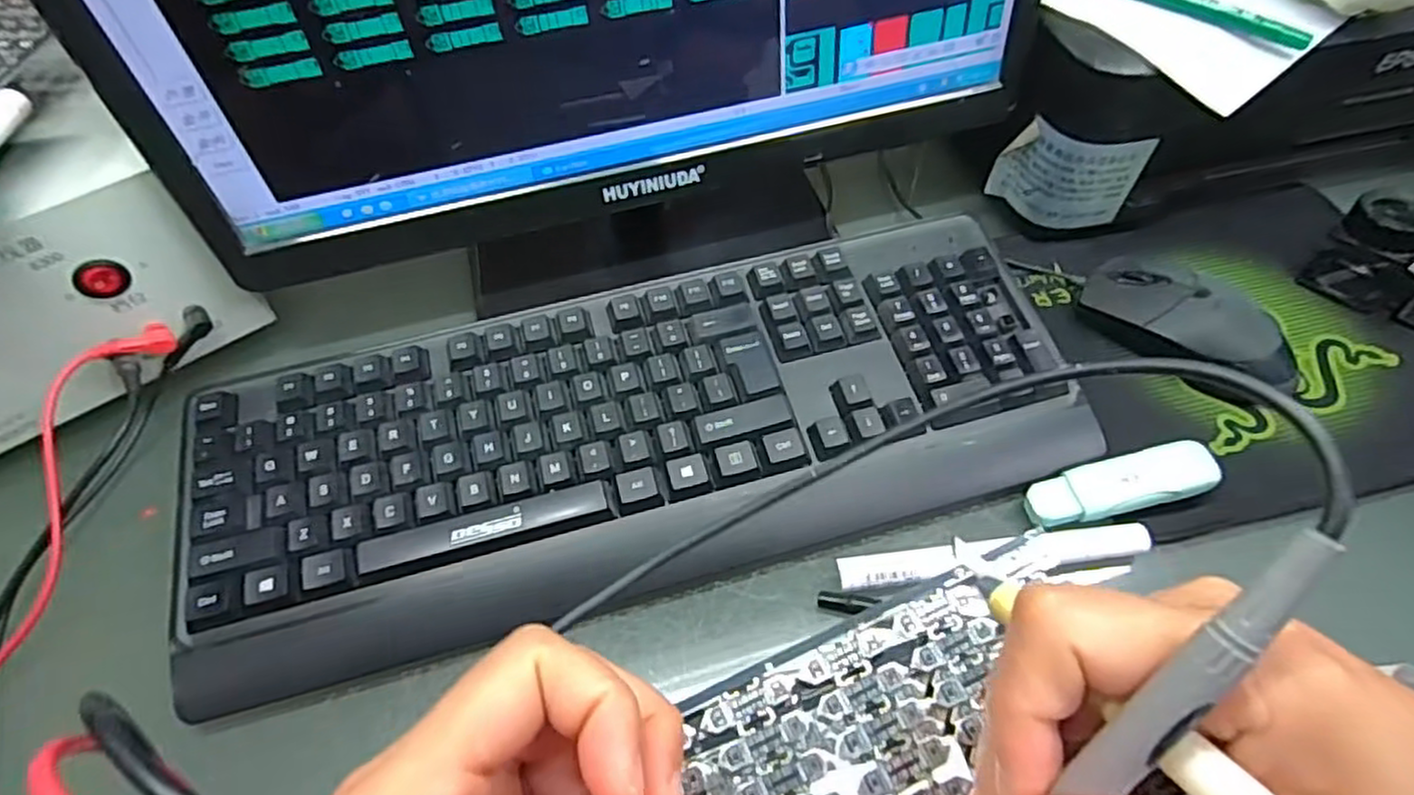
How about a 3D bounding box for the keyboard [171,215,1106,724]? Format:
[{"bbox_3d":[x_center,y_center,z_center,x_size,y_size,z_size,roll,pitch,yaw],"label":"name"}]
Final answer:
[{"bbox_3d":[-0.031,0.013,0.355,0.423,0.034,0.153,-14,57,-7],"label":"keyboard"}]

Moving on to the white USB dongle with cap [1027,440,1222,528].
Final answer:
[{"bbox_3d":[0.198,0.042,0.340,0.085,0.018,0.026,-10,56,-5],"label":"white USB dongle with cap"}]

